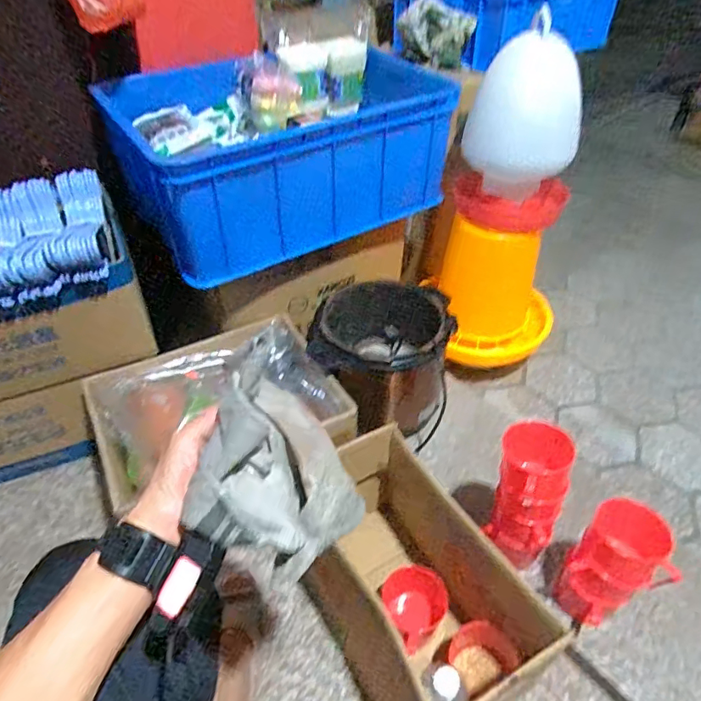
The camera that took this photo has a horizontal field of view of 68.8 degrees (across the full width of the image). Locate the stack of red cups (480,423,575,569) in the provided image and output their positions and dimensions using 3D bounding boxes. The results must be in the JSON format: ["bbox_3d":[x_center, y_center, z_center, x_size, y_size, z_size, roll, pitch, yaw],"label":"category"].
[{"bbox_3d":[0.273,0.241,0.809,0.102,0.270,0.100,20,47,20],"label":"stack of red cups"}]

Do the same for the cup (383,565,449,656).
[{"bbox_3d":[0.104,0.413,0.837,0.097,0.115,0.084,-30,49,-25],"label":"cup"}]

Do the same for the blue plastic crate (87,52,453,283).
[{"bbox_3d":[-0.148,-0.409,1.041,0.579,0.246,0.428,-24,48,-23],"label":"blue plastic crate"}]

